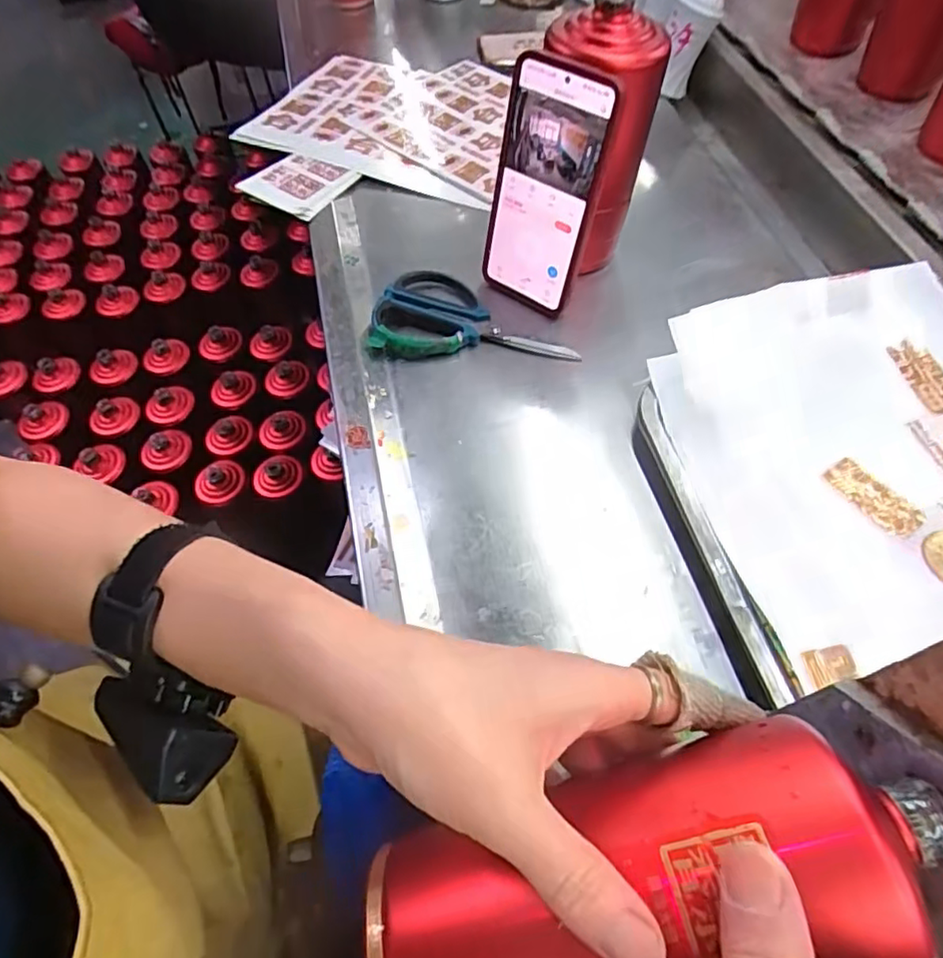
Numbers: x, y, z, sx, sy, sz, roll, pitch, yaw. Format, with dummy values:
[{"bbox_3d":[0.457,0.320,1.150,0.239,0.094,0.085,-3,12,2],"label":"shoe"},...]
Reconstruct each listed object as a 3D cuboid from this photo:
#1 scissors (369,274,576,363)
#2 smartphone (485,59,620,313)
[{"bbox_3d":[0.003,-0.133,0.489,0.159,0.014,0.092,3,58,5],"label":"scissors"},{"bbox_3d":[0.049,-0.210,0.452,0.083,0.166,0.010,34,49,20],"label":"smartphone"}]

